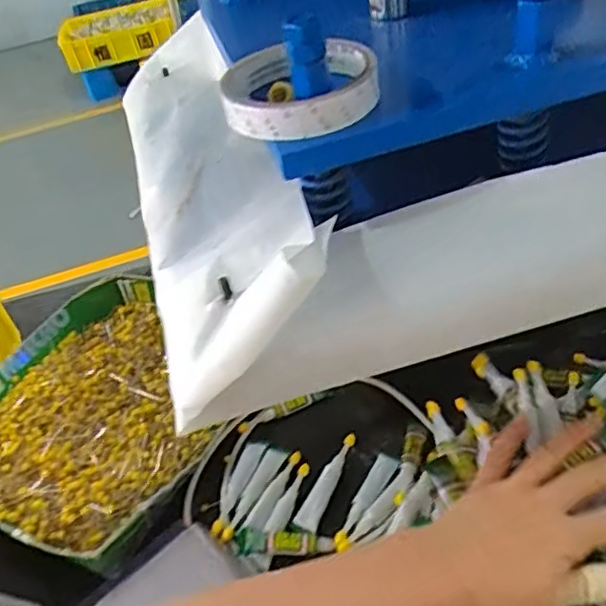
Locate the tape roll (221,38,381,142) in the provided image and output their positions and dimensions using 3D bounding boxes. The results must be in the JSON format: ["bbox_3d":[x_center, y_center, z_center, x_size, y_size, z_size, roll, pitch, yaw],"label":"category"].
[{"bbox_3d":[-0.002,-0.118,0.358,0.083,0.023,0.083,-4,41,4],"label":"tape roll"}]

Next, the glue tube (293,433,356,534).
[{"bbox_3d":[0.017,0.127,0.460,0.016,0.011,0.077,13,47,25],"label":"glue tube"}]

